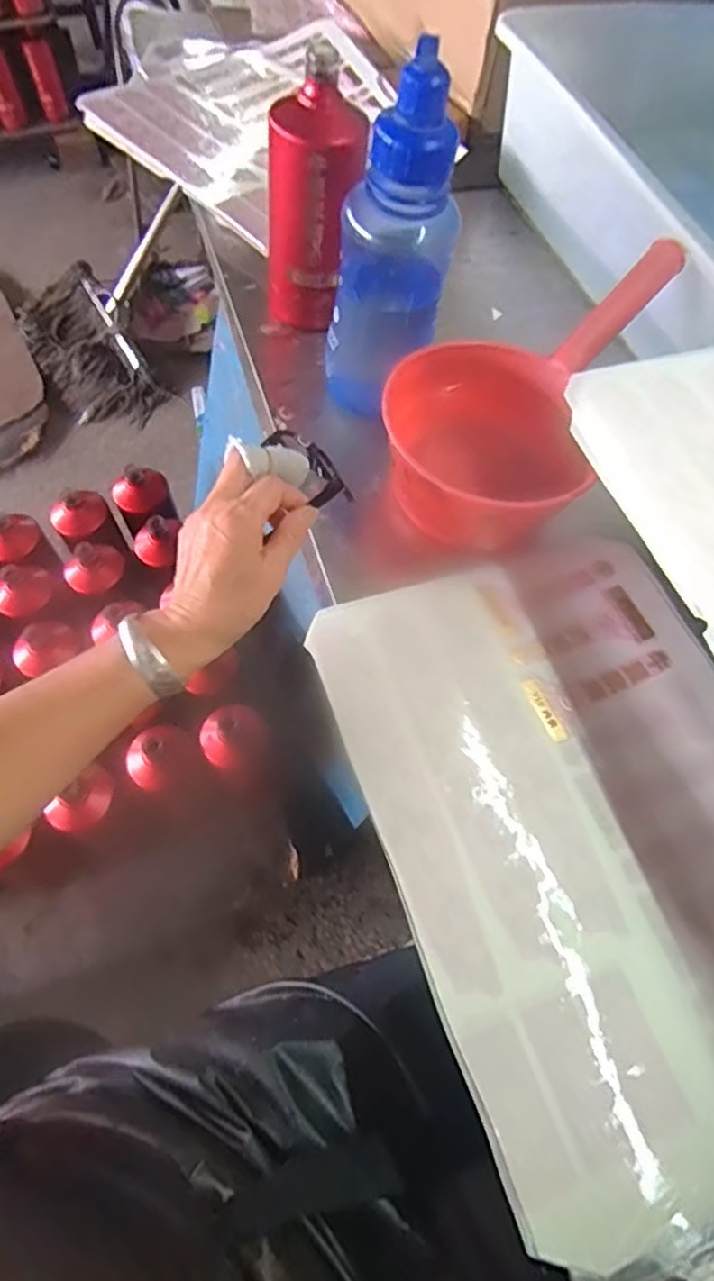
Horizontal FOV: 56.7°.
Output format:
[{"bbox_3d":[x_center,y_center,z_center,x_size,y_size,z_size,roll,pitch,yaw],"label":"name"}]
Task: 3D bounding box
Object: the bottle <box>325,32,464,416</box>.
[{"bbox_3d":[0.025,-0.298,0.509,0.096,0.223,0.071,4,61,2],"label":"bottle"}]

